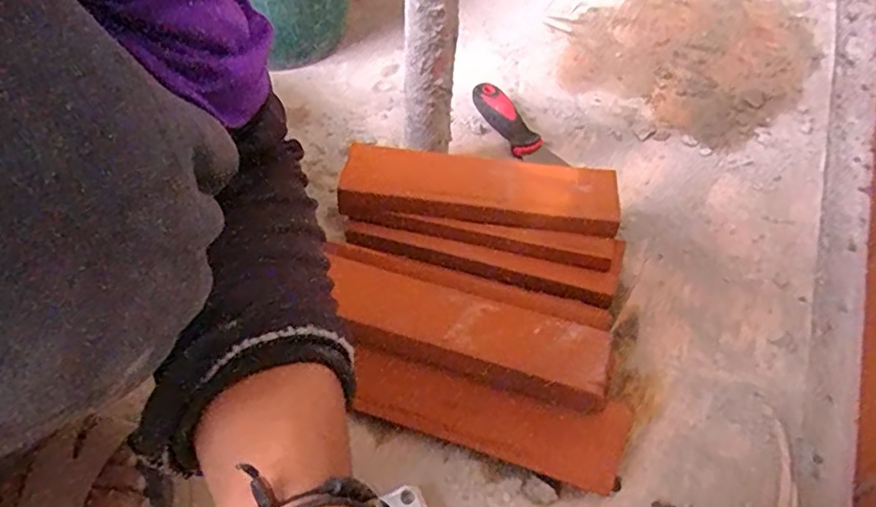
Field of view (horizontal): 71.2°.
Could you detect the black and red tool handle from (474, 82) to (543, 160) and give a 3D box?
[{"bbox_3d":[0.073,-0.148,0.670,0.032,0.023,0.108,-25,64,-20],"label":"black and red tool handle"}]

